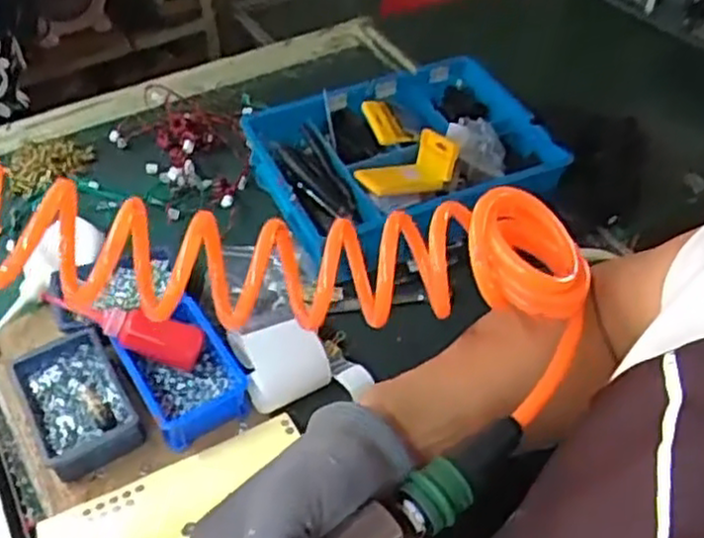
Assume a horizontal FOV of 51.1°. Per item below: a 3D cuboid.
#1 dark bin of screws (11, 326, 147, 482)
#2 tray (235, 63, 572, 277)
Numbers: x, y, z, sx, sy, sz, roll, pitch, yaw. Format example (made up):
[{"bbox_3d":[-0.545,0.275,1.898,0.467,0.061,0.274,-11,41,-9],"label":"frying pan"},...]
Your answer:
[{"bbox_3d":[-0.281,0.139,0.759,0.099,0.045,0.145,-23,53,-20],"label":"dark bin of screws"},{"bbox_3d":[0.076,-0.163,0.985,0.392,0.067,0.325,-21,52,-19],"label":"tray"}]

